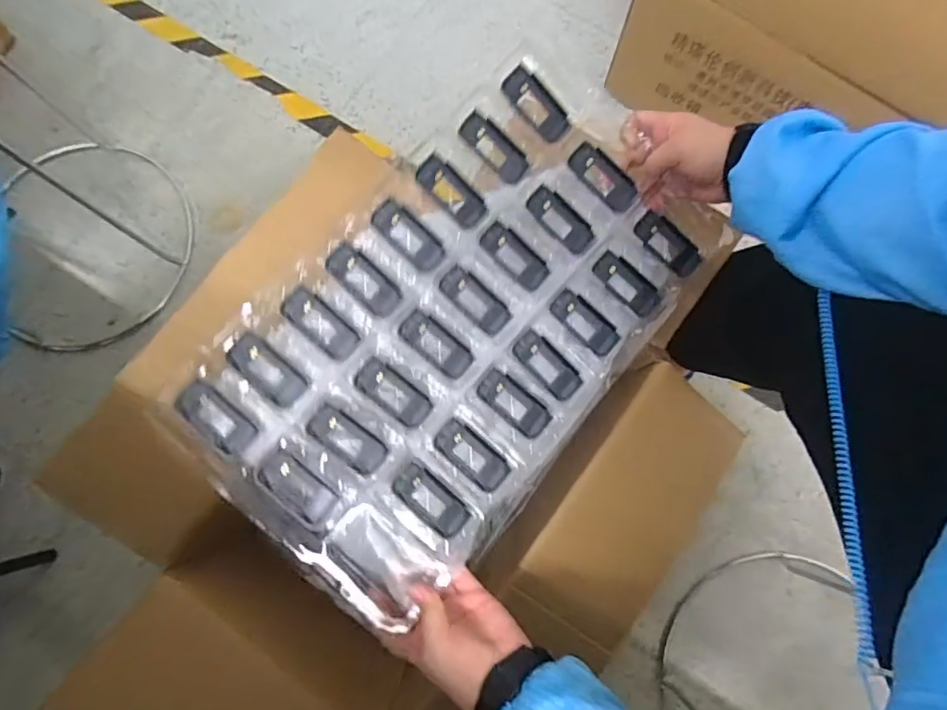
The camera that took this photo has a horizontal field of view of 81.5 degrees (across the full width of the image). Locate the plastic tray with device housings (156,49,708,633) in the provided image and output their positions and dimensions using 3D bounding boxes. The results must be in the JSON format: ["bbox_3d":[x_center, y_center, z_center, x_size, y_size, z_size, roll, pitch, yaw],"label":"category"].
[{"bbox_3d":[-0.016,-0.031,0.511,0.283,0.032,0.485,41,80,-3],"label":"plastic tray with device housings"}]

